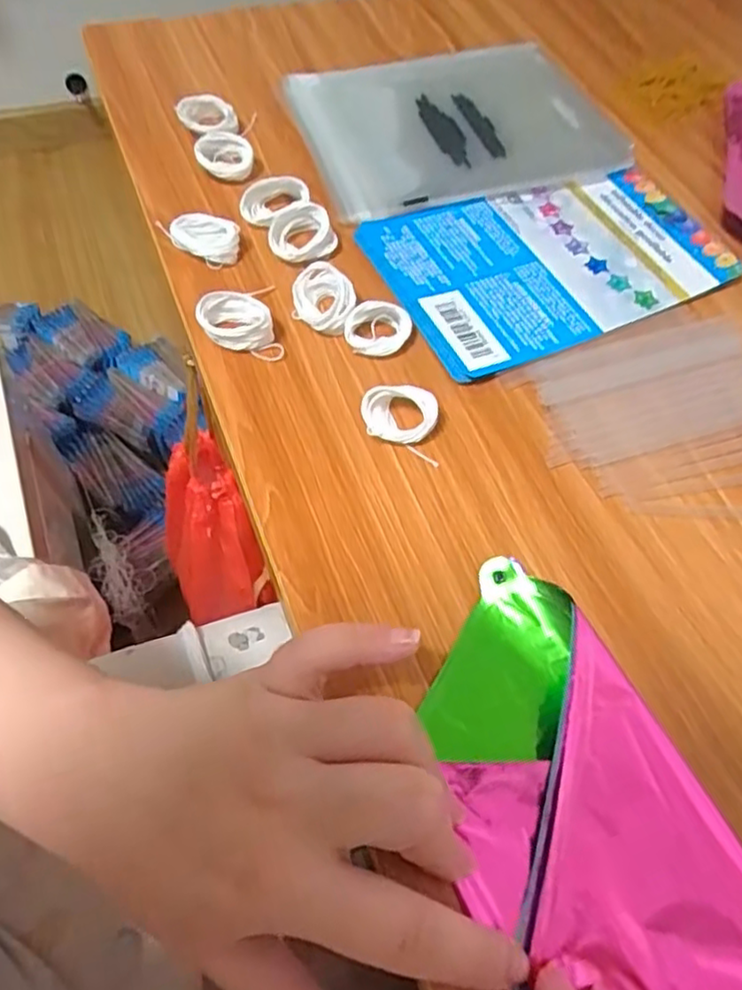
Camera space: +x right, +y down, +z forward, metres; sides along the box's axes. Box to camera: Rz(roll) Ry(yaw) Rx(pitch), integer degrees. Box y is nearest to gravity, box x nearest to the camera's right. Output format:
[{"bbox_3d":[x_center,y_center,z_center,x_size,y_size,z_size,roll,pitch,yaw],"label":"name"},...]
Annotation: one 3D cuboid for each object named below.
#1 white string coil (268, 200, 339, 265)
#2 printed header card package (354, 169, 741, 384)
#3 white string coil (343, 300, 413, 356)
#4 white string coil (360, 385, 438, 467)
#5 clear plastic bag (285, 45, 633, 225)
[{"bbox_3d":[-0.036,-0.140,0.355,0.034,0.017,0.035,2,59,-3],"label":"white string coil"},{"bbox_3d":[0.100,-0.129,0.364,0.188,0.006,0.115,-19,63,-15],"label":"printed header card package"},{"bbox_3d":[0.005,-0.082,0.323,0.034,0.012,0.023,-22,63,-16],"label":"white string coil"},{"bbox_3d":[0.013,-0.034,0.298,0.035,0.015,0.031,8,59,1],"label":"white string coil"},{"bbox_3d":[0.053,-0.233,0.419,0.180,0.008,0.140,-16,62,-13],"label":"clear plastic bag"}]

